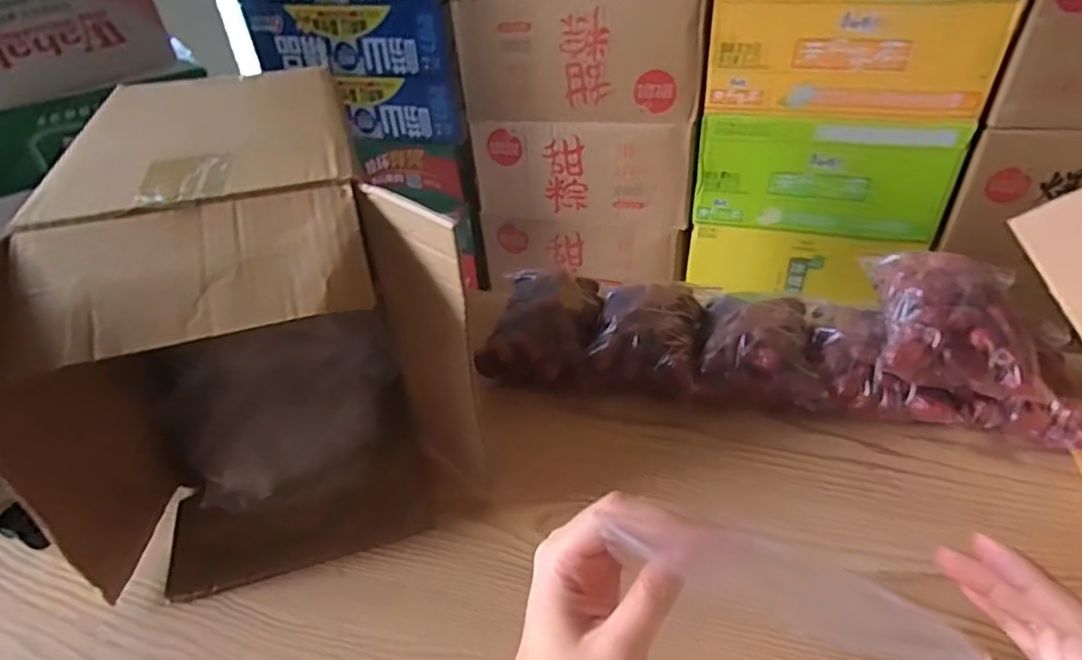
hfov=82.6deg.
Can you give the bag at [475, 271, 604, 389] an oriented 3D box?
[{"bbox_3d":[0.004,-0.008,0.631,0.106,0.055,0.157,8,39,14],"label":"bag"}]

